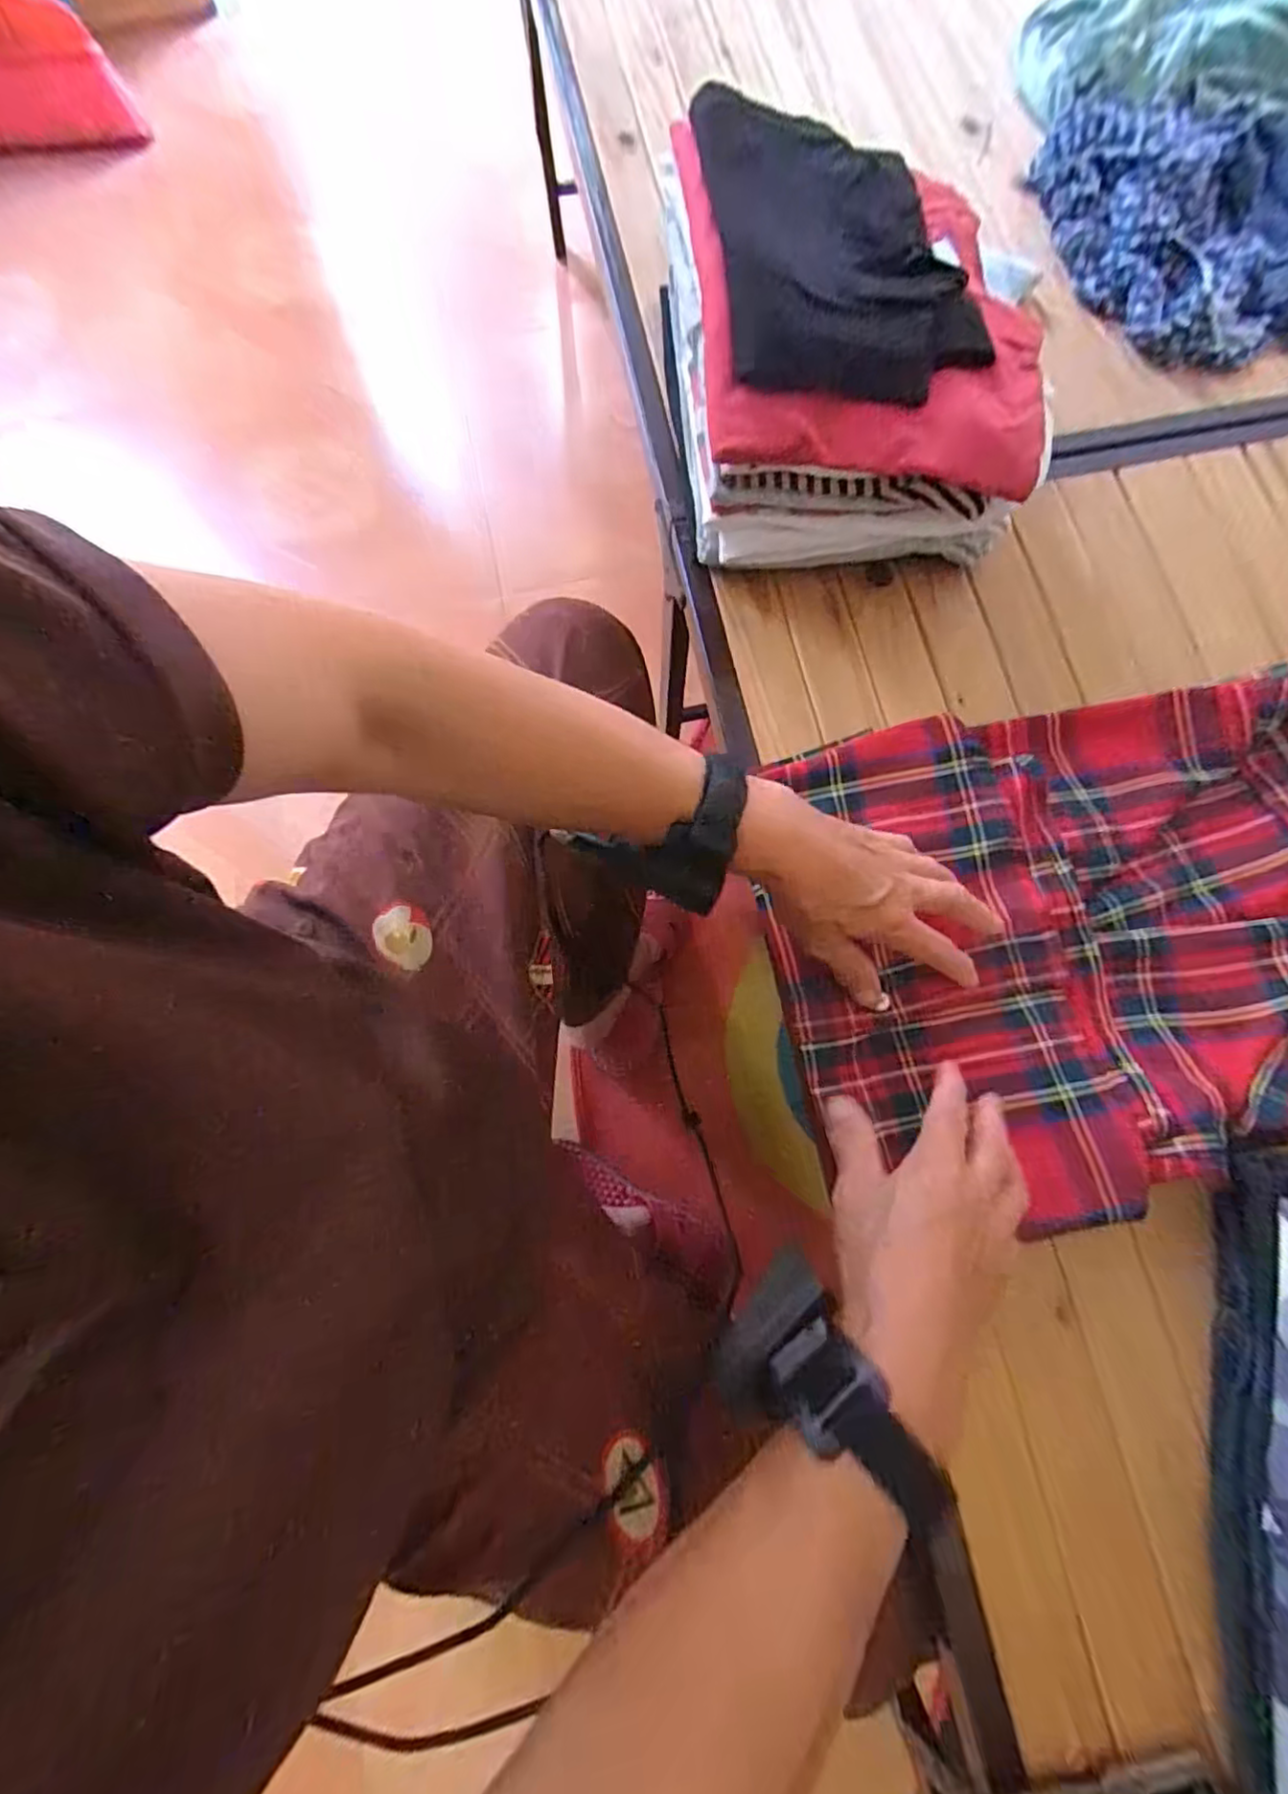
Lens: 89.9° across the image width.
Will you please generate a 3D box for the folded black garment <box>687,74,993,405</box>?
[{"bbox_3d":[0.125,-0.435,0.423,0.158,0.026,0.258,-8,76,-4],"label":"folded black garment"}]

